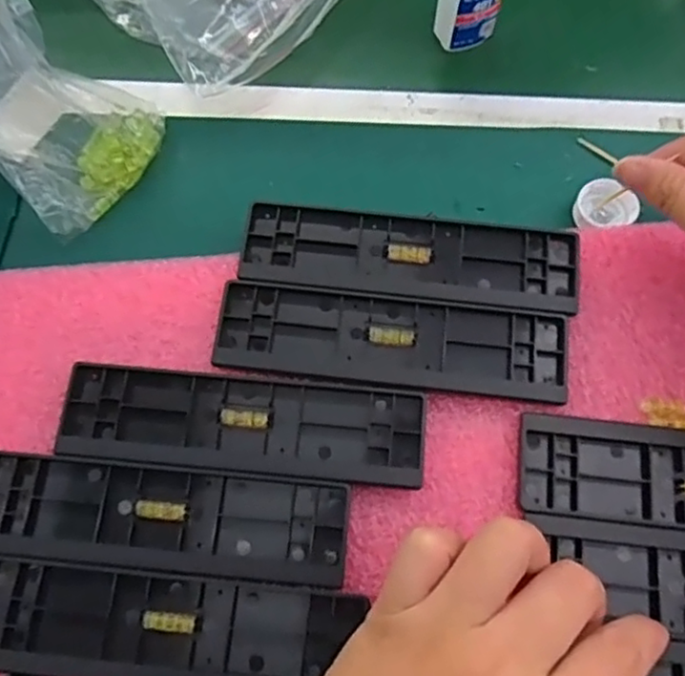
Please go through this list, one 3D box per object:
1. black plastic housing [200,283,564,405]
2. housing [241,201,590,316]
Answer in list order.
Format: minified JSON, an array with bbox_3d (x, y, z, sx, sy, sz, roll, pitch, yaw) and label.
[{"bbox_3d":[0.023,0.001,0.303,0.157,0.007,0.041,7,73,2],"label":"black plastic housing"},{"bbox_3d":[0.032,-0.038,0.316,0.157,0.008,0.044,6,73,2],"label":"housing"}]

